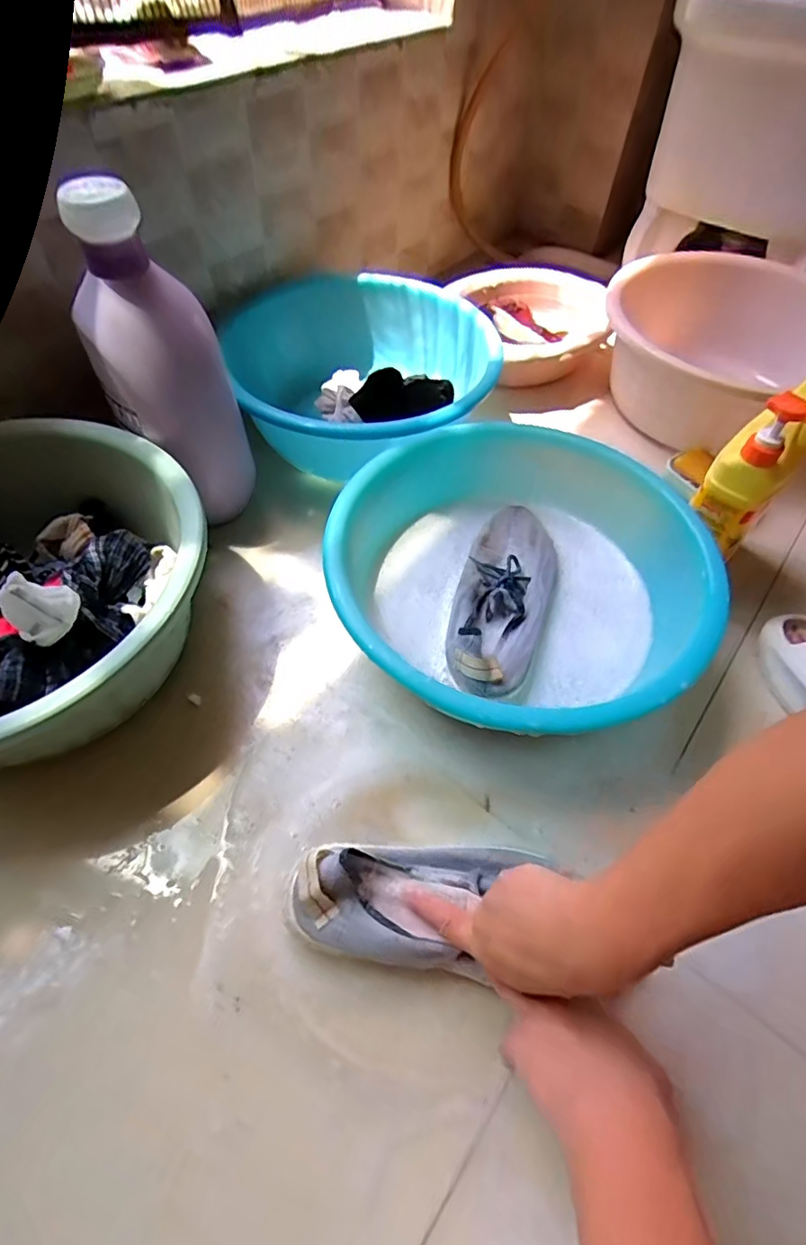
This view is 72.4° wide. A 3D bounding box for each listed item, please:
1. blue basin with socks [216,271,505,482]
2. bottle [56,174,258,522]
[{"bbox_3d":[-0.051,-0.343,0.776,0.335,0.116,0.364,1,58,-2],"label":"blue basin with socks"},{"bbox_3d":[-0.244,-0.262,0.581,0.128,0.328,0.073,-40,46,-24],"label":"bottle"}]

